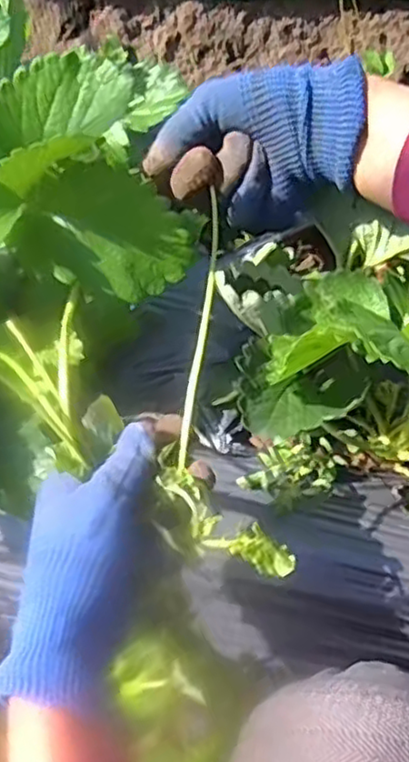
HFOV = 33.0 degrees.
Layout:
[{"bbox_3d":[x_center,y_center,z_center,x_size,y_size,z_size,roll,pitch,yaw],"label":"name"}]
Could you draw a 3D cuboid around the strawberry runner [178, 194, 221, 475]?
[{"bbox_3d":[-0.001,-0.026,0.372,0.008,0.013,0.145,8,78,3],"label":"strawberry runner"}]

